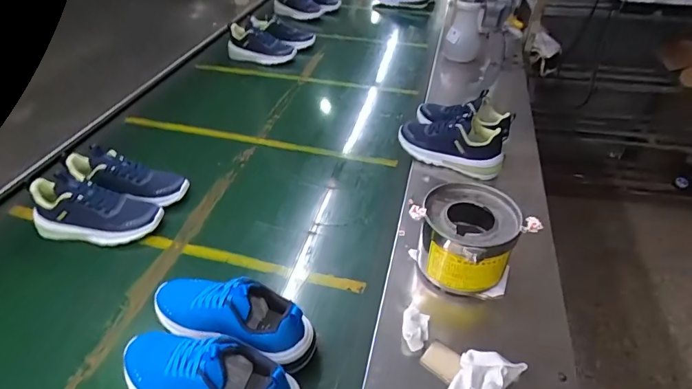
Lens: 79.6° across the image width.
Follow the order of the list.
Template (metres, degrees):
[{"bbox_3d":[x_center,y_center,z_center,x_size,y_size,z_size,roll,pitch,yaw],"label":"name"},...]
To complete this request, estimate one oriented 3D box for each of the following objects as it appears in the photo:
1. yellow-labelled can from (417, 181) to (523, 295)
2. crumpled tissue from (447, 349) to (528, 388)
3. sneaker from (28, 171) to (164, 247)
[{"bbox_3d":[0.183,0.074,0.652,0.138,0.130,0.142,0,41,0],"label":"yellow-labelled can"},{"bbox_3d":[0.176,0.234,0.526,0.110,0.042,0.056,-3,41,-4],"label":"crumpled tissue"},{"bbox_3d":[-0.445,0.020,0.737,0.204,0.117,0.091,6,42,6],"label":"sneaker"}]

